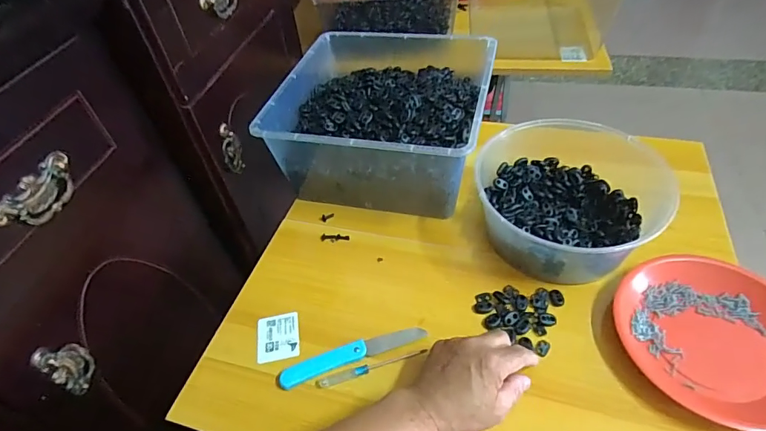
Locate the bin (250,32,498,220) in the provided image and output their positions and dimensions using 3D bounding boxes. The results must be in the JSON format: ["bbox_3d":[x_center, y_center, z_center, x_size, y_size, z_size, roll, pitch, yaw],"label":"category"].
[{"bbox_3d":[0.007,-0.150,0.689,0.292,0.145,0.298,8,49,14],"label":"bin"}]

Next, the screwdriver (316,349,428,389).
[{"bbox_3d":[-0.013,0.167,0.487,0.124,0.006,0.011,-15,47,-7],"label":"screwdriver"}]

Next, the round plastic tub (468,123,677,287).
[{"bbox_3d":[0.238,-0.021,0.568,0.205,0.105,0.198,-3,47,3],"label":"round plastic tub"}]

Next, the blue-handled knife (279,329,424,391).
[{"bbox_3d":[-0.034,0.156,0.499,0.165,0.009,0.027,-18,48,-10],"label":"blue-handled knife"}]

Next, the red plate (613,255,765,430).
[{"bbox_3d":[0.358,0.120,0.467,0.193,0.040,0.177,-3,47,3],"label":"red plate"}]

